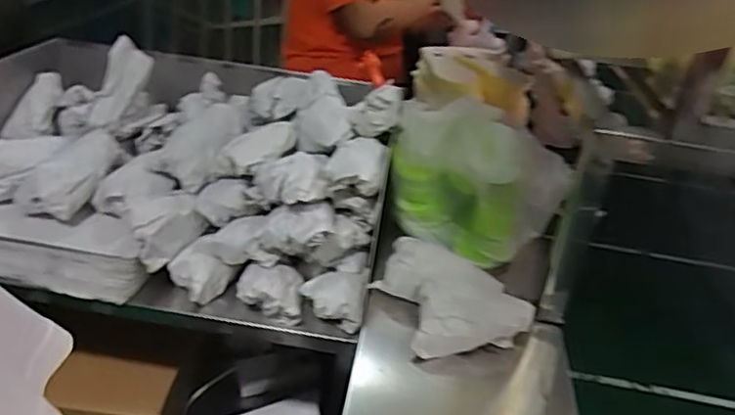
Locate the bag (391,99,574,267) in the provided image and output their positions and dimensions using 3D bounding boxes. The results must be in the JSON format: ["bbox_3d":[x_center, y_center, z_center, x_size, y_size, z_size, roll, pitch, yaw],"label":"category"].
[{"bbox_3d":[0.160,-0.043,0.867,0.236,0.189,0.128,17,32,17],"label":"bag"}]

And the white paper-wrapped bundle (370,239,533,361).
[{"bbox_3d":[0.098,0.105,0.737,0.150,0.062,0.164,-7,33,-22],"label":"white paper-wrapped bundle"}]

